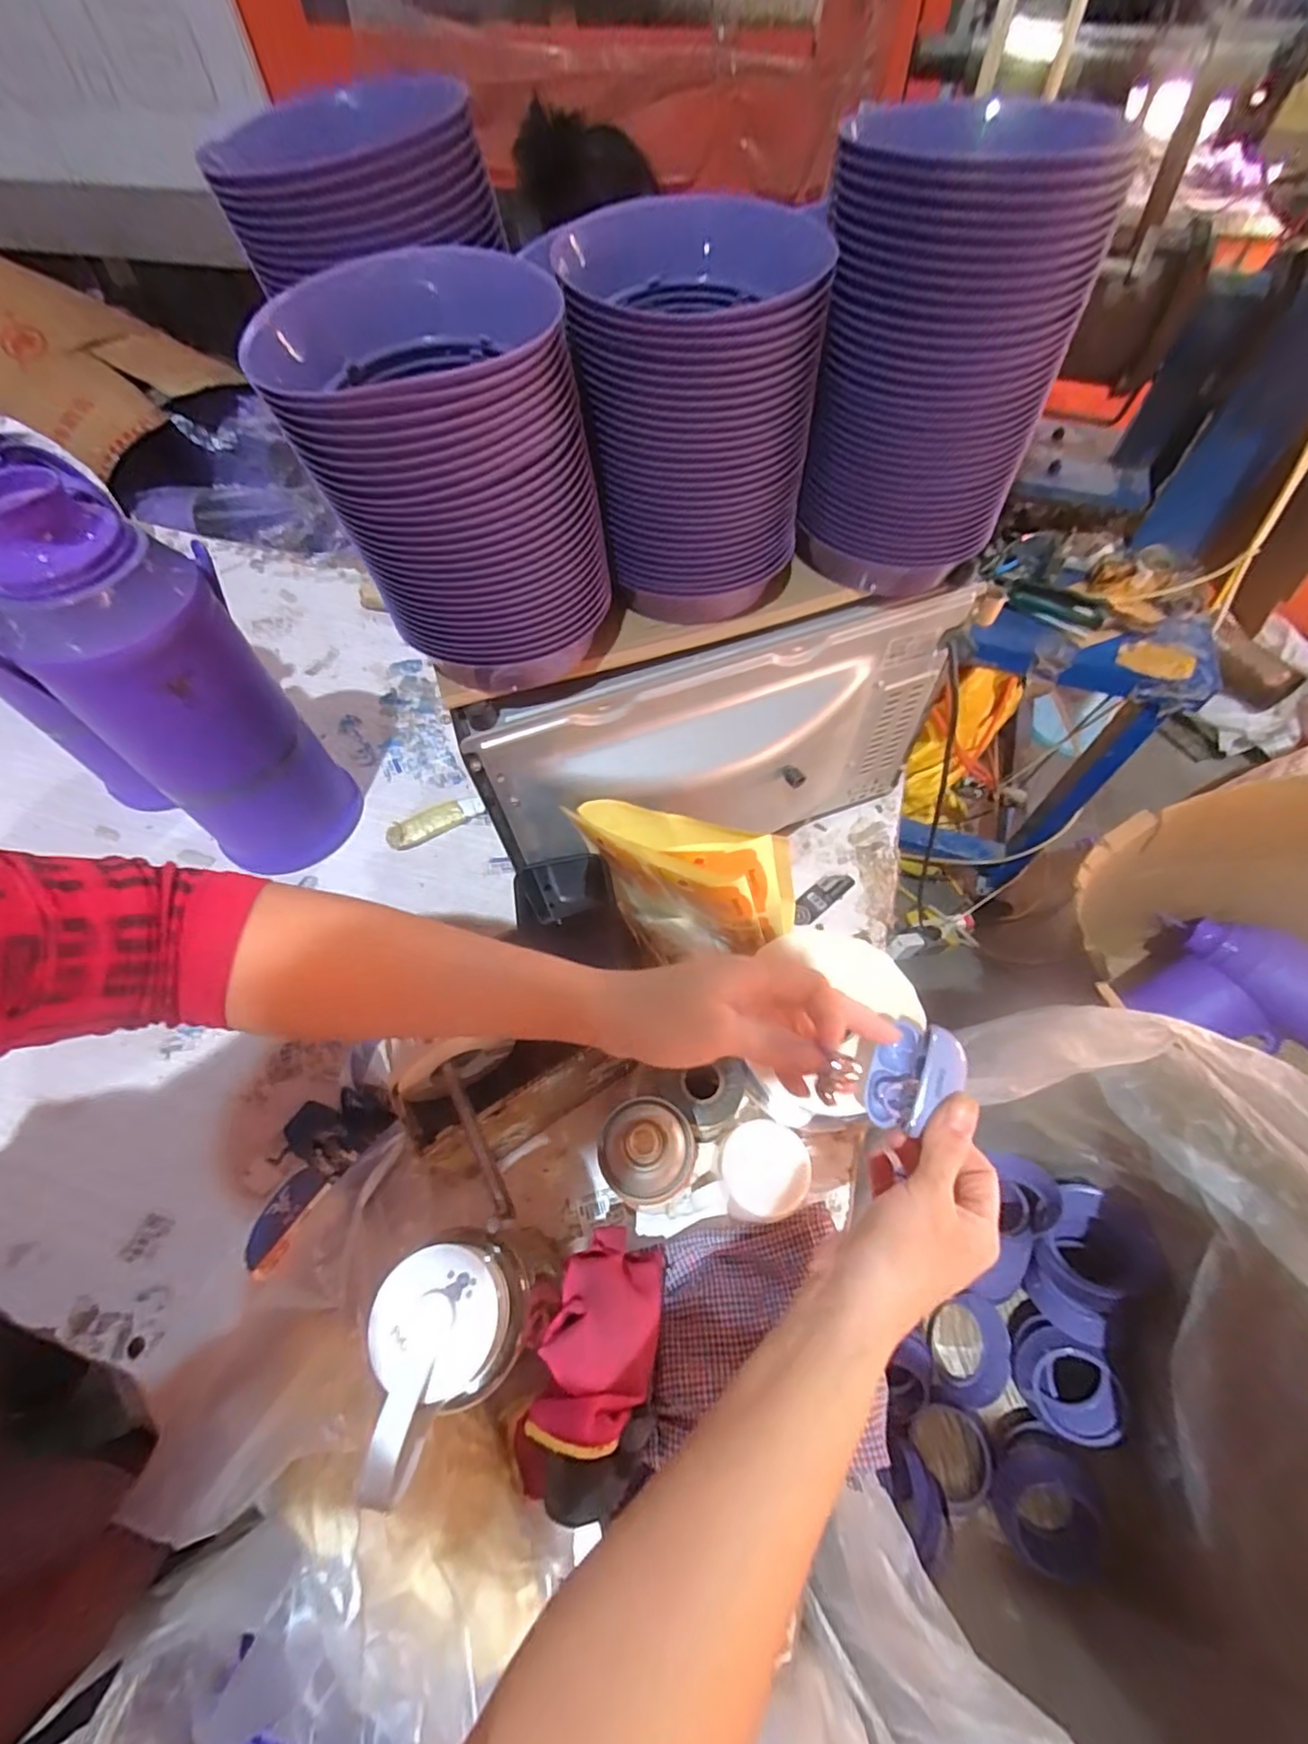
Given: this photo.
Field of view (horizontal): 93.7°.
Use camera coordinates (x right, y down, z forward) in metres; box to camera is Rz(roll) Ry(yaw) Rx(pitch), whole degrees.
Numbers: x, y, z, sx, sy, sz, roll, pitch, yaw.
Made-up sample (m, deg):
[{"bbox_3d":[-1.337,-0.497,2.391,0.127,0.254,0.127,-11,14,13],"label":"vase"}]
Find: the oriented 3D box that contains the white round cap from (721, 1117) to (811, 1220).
[{"bbox_3d":[0.088,0.235,0.484,0.071,0.015,0.068,-12,63,24],"label":"white round cap"}]

